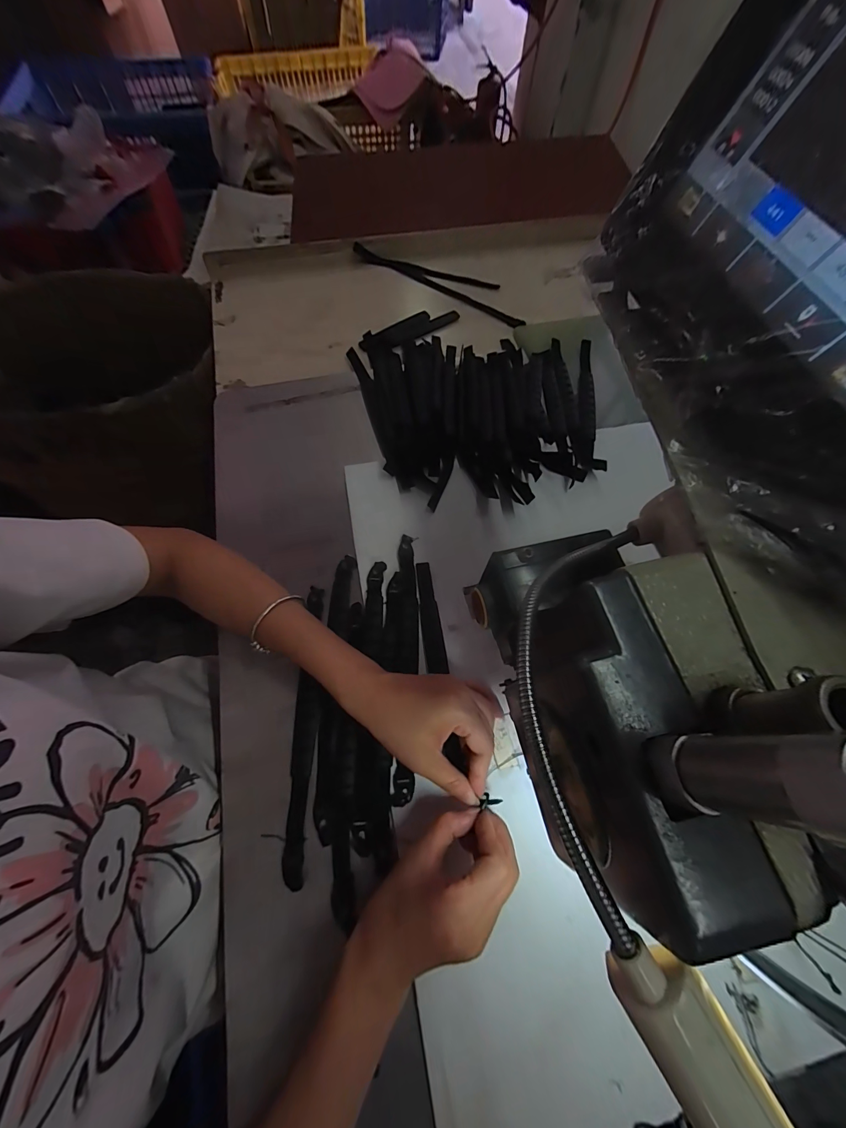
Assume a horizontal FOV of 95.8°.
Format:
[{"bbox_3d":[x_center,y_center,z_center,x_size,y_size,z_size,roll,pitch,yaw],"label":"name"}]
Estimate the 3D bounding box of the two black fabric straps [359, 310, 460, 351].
[{"bbox_3d":[-0.021,-0.337,0.550,0.151,0.012,0.042,-33,71,-16],"label":"two black fabric straps"}]

